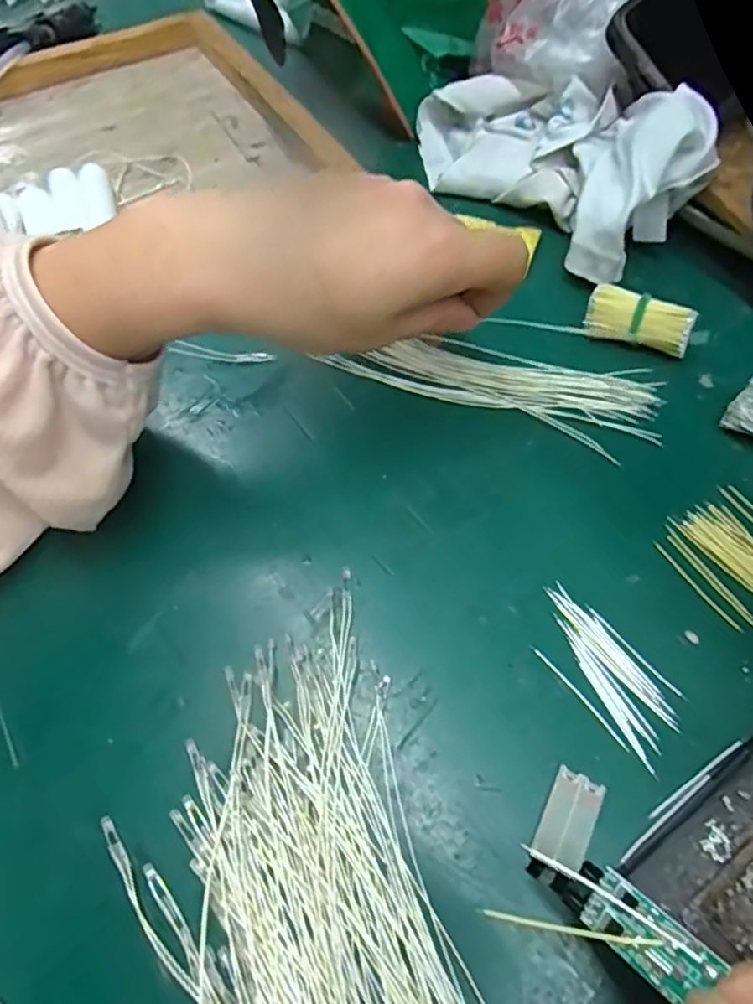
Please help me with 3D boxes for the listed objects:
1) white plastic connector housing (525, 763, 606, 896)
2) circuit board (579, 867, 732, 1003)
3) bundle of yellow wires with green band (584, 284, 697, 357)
[{"bbox_3d":[0.064,0.110,0.208,0.017,0.005,0.036,25,63,18],"label":"white plastic connector housing"},{"bbox_3d":[0.068,0.110,0.156,0.029,0.004,0.016,30,91,39],"label":"circuit board"},{"bbox_3d":[0.133,-0.091,0.315,0.051,0.023,0.020,14,60,12],"label":"bundle of yellow wires with green band"}]

